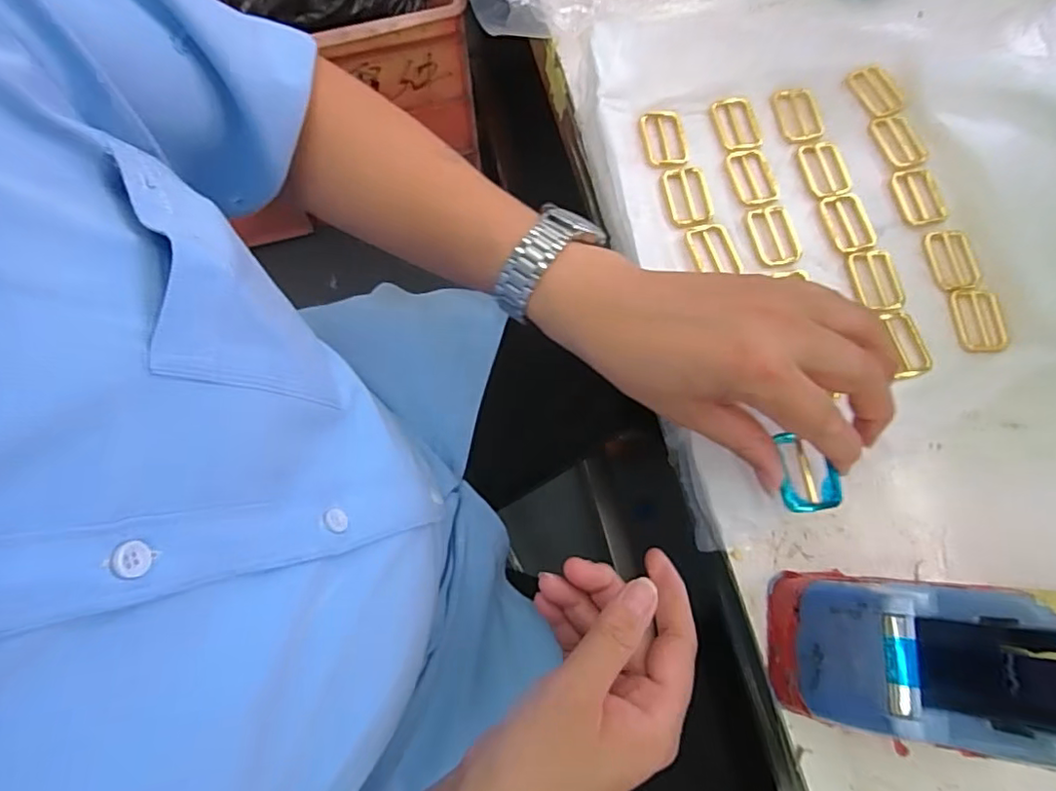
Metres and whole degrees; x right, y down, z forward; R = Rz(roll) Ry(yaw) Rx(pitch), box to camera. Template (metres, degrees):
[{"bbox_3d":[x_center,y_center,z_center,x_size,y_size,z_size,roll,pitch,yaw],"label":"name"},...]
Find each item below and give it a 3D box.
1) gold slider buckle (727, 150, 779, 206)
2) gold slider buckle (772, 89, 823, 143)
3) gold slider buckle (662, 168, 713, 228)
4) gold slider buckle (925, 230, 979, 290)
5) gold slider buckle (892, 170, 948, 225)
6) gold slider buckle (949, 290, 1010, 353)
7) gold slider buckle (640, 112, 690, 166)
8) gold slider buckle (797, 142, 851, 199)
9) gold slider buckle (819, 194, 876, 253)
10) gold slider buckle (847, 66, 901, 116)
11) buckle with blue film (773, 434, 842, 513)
[{"bbox_3d":[0.161,-0.156,0.413,0.027,0.004,0.045,-13,74,-3],"label":"gold slider buckle"},{"bbox_3d":[0.199,-0.207,0.428,0.028,0.004,0.045,-11,74,-3],"label":"gold slider buckle"},{"bbox_3d":[0.113,-0.141,0.407,0.034,0.004,0.046,-5,74,-1],"label":"gold slider buckle"},{"bbox_3d":[0.290,-0.092,0.395,0.026,0.006,0.045,-7,74,-2],"label":"gold slider buckle"},{"bbox_3d":[0.276,-0.140,0.409,0.028,0.006,0.044,-7,74,-2],"label":"gold slider buckle"},{"bbox_3d":[0.299,-0.049,0.382,0.029,0.005,0.045,-3,74,0],"label":"gold slider buckle"},{"bbox_3d":[0.100,-0.184,0.419,0.034,0.006,0.044,-7,74,-8],"label":"gold slider buckle"},{"bbox_3d":[0.214,-0.162,0.417,0.029,0.006,0.044,-13,74,-3],"label":"gold slider buckle"},{"bbox_3d":[0.223,-0.120,0.402,0.031,0.004,0.044,-13,74,-3],"label":"gold slider buckle"},{"bbox_3d":[0.263,-0.229,0.437,0.024,0.007,0.043,-27,76,-7],"label":"gold slider buckle"},{"bbox_3d":[0.153,0.042,0.319,0.029,0.009,0.042,-1,75,-2],"label":"buckle with blue film"}]

